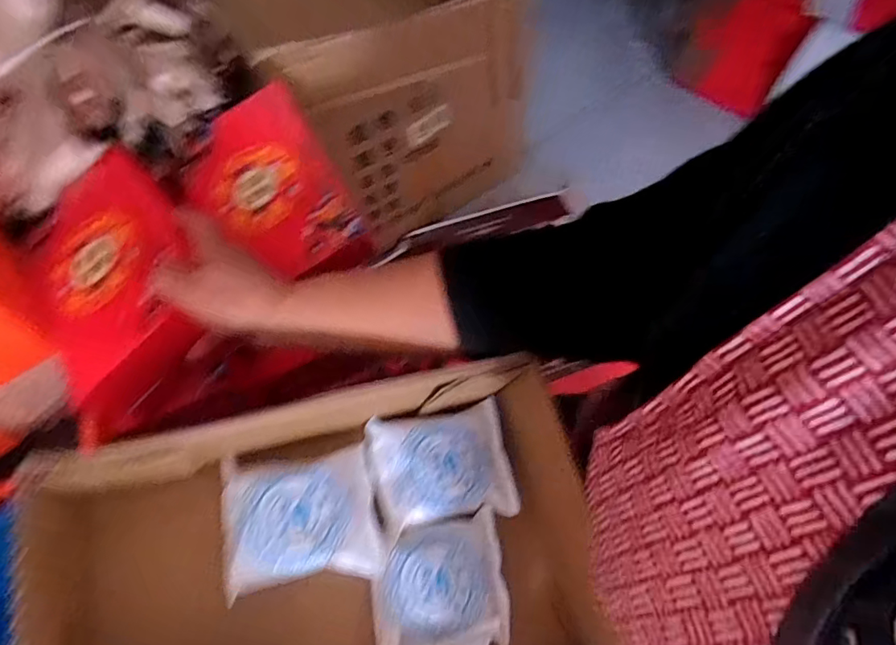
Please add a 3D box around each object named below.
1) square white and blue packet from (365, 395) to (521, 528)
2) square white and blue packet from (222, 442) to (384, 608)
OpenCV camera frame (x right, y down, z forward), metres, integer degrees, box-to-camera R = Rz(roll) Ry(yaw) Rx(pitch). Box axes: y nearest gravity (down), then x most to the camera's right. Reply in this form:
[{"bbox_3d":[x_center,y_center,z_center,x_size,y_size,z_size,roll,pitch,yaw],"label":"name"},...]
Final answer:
[{"bbox_3d":[-0.010,0.101,0.368,0.085,0.017,0.076,-6,67,-16],"label":"square white and blue packet"},{"bbox_3d":[-0.093,0.124,0.333,0.090,0.021,0.077,-3,65,-21],"label":"square white and blue packet"}]

